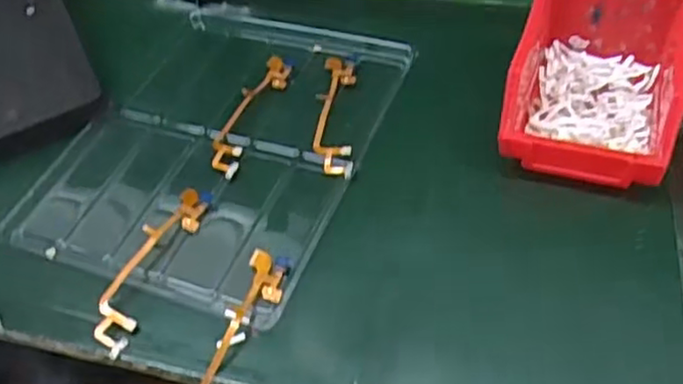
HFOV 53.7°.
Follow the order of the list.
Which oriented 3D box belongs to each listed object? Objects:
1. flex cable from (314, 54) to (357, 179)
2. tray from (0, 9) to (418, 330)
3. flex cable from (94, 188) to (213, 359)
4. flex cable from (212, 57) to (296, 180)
[{"bbox_3d":[-0.004,-0.065,0.524,0.029,0.005,0.137,-2,48,6],"label":"flex cable"},{"bbox_3d":[-0.088,-0.046,0.530,0.222,0.020,0.286,14,52,19],"label":"tray"},{"bbox_3d":[-0.126,0.045,0.443,0.029,0.010,0.128,10,51,17],"label":"flex cable"},{"bbox_3d":[-0.072,-0.065,0.532,0.030,0.009,0.132,11,51,17],"label":"flex cable"}]

